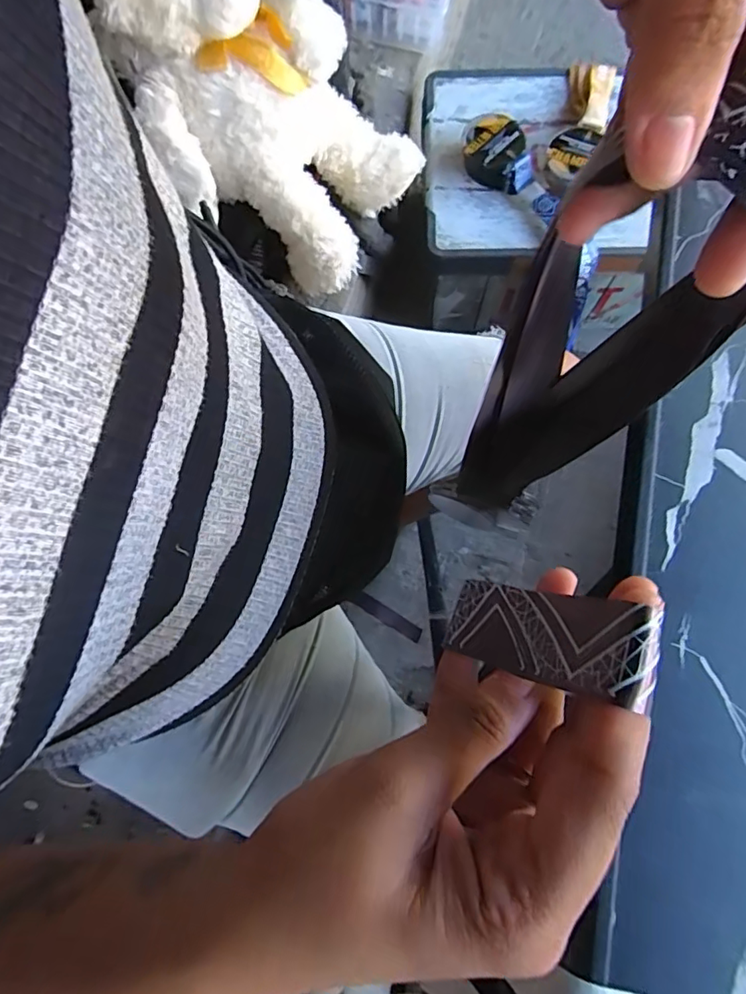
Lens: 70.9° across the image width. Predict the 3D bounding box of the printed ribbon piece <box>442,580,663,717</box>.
[{"bbox_3d":[0.045,0.040,0.156,0.004,0.070,0.024,21,77,-27],"label":"printed ribbon piece"}]

